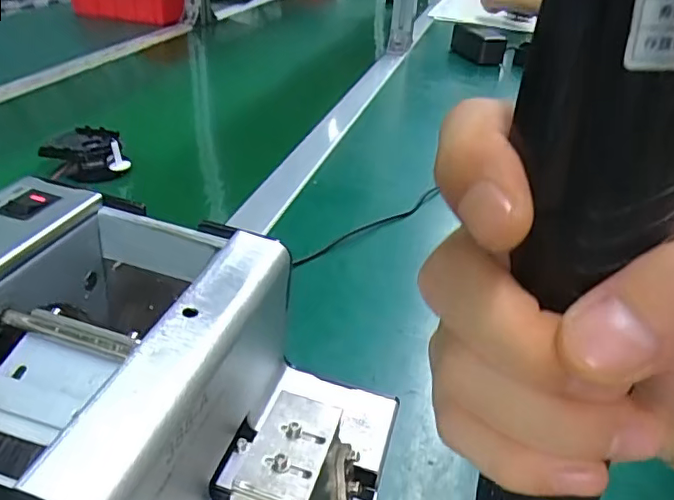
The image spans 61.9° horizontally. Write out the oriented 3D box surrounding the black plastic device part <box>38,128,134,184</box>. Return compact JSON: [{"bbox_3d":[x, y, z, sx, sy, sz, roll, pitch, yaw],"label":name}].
[{"bbox_3d":[-0.256,-0.102,0.577,0.078,0.041,0.064,-6,34,-16],"label":"black plastic device part"}]

